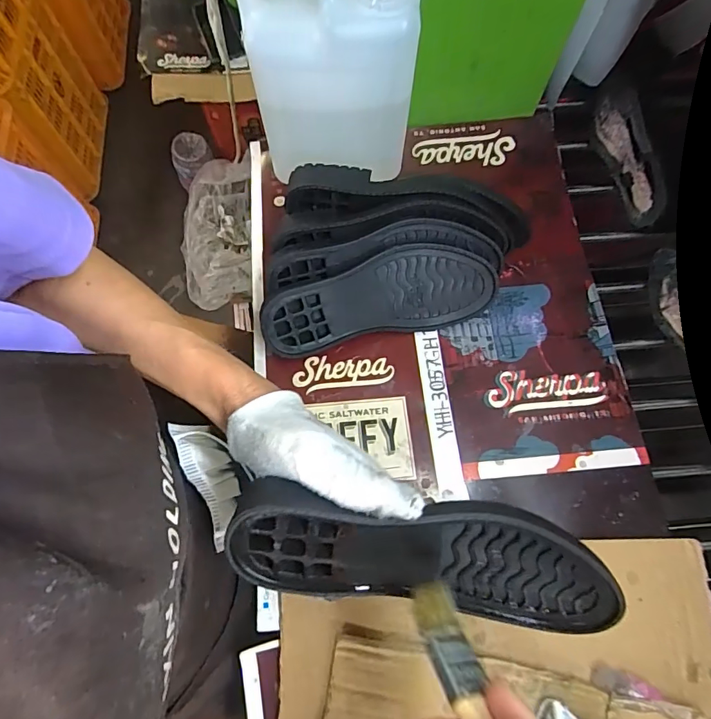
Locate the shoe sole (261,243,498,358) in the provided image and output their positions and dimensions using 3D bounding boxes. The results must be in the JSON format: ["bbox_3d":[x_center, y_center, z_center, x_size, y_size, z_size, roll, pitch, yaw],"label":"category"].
[{"bbox_3d":[0.021,-0.053,0.399,0.197,0.025,0.074,-11,112,-9],"label":"shoe sole"}]

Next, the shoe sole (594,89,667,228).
[{"bbox_3d":[0.297,-0.215,0.496,0.017,0.057,0.141,-12,72,-4],"label":"shoe sole"}]

